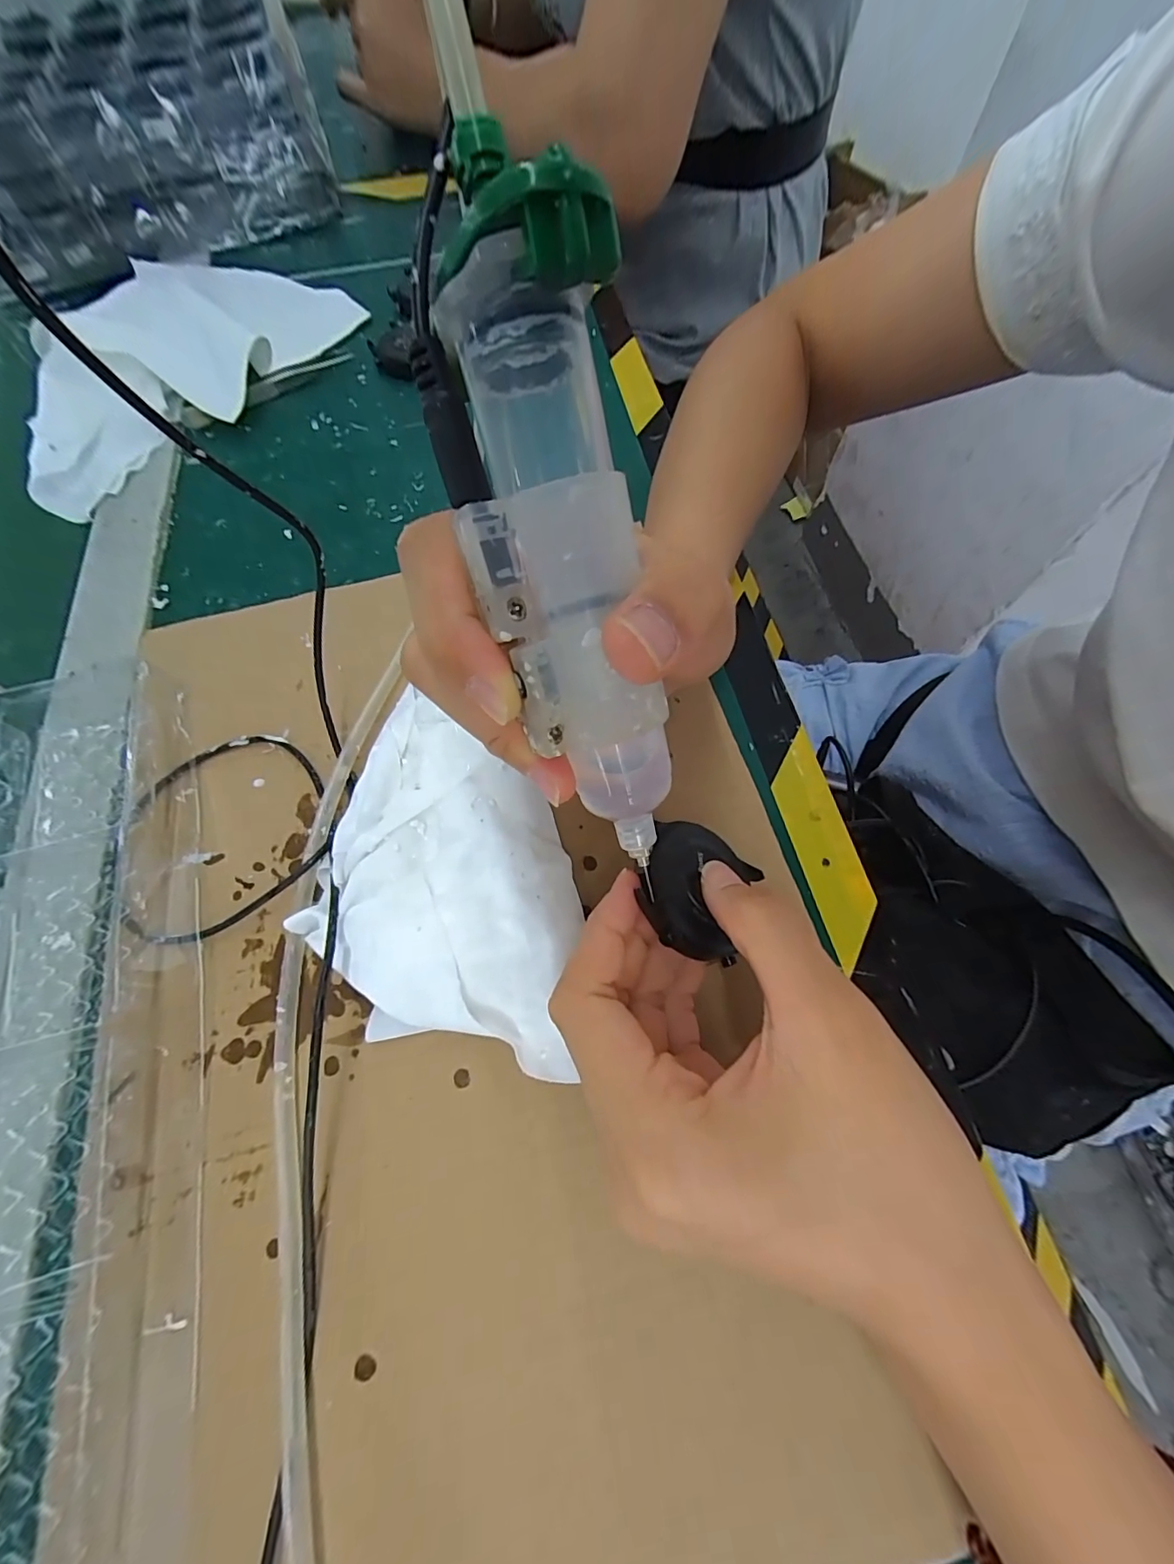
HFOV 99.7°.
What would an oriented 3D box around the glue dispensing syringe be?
[{"bbox_3d":[-0.006,-0.048,0.102,0.034,0.035,0.129,-14,111,-5],"label":"glue dispensing syringe"}]

